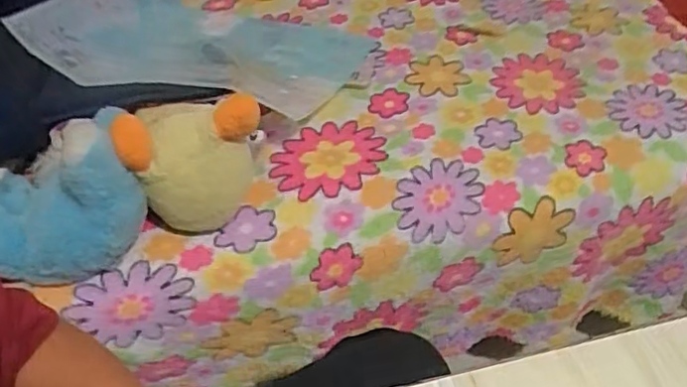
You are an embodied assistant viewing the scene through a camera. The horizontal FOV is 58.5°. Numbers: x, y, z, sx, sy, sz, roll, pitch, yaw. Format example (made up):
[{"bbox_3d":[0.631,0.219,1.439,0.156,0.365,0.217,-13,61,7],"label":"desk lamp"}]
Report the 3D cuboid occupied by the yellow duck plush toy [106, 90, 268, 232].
[{"bbox_3d":[-0.152,-0.034,0.643,0.145,0.133,0.107,-15,46,-15],"label":"yellow duck plush toy"}]

